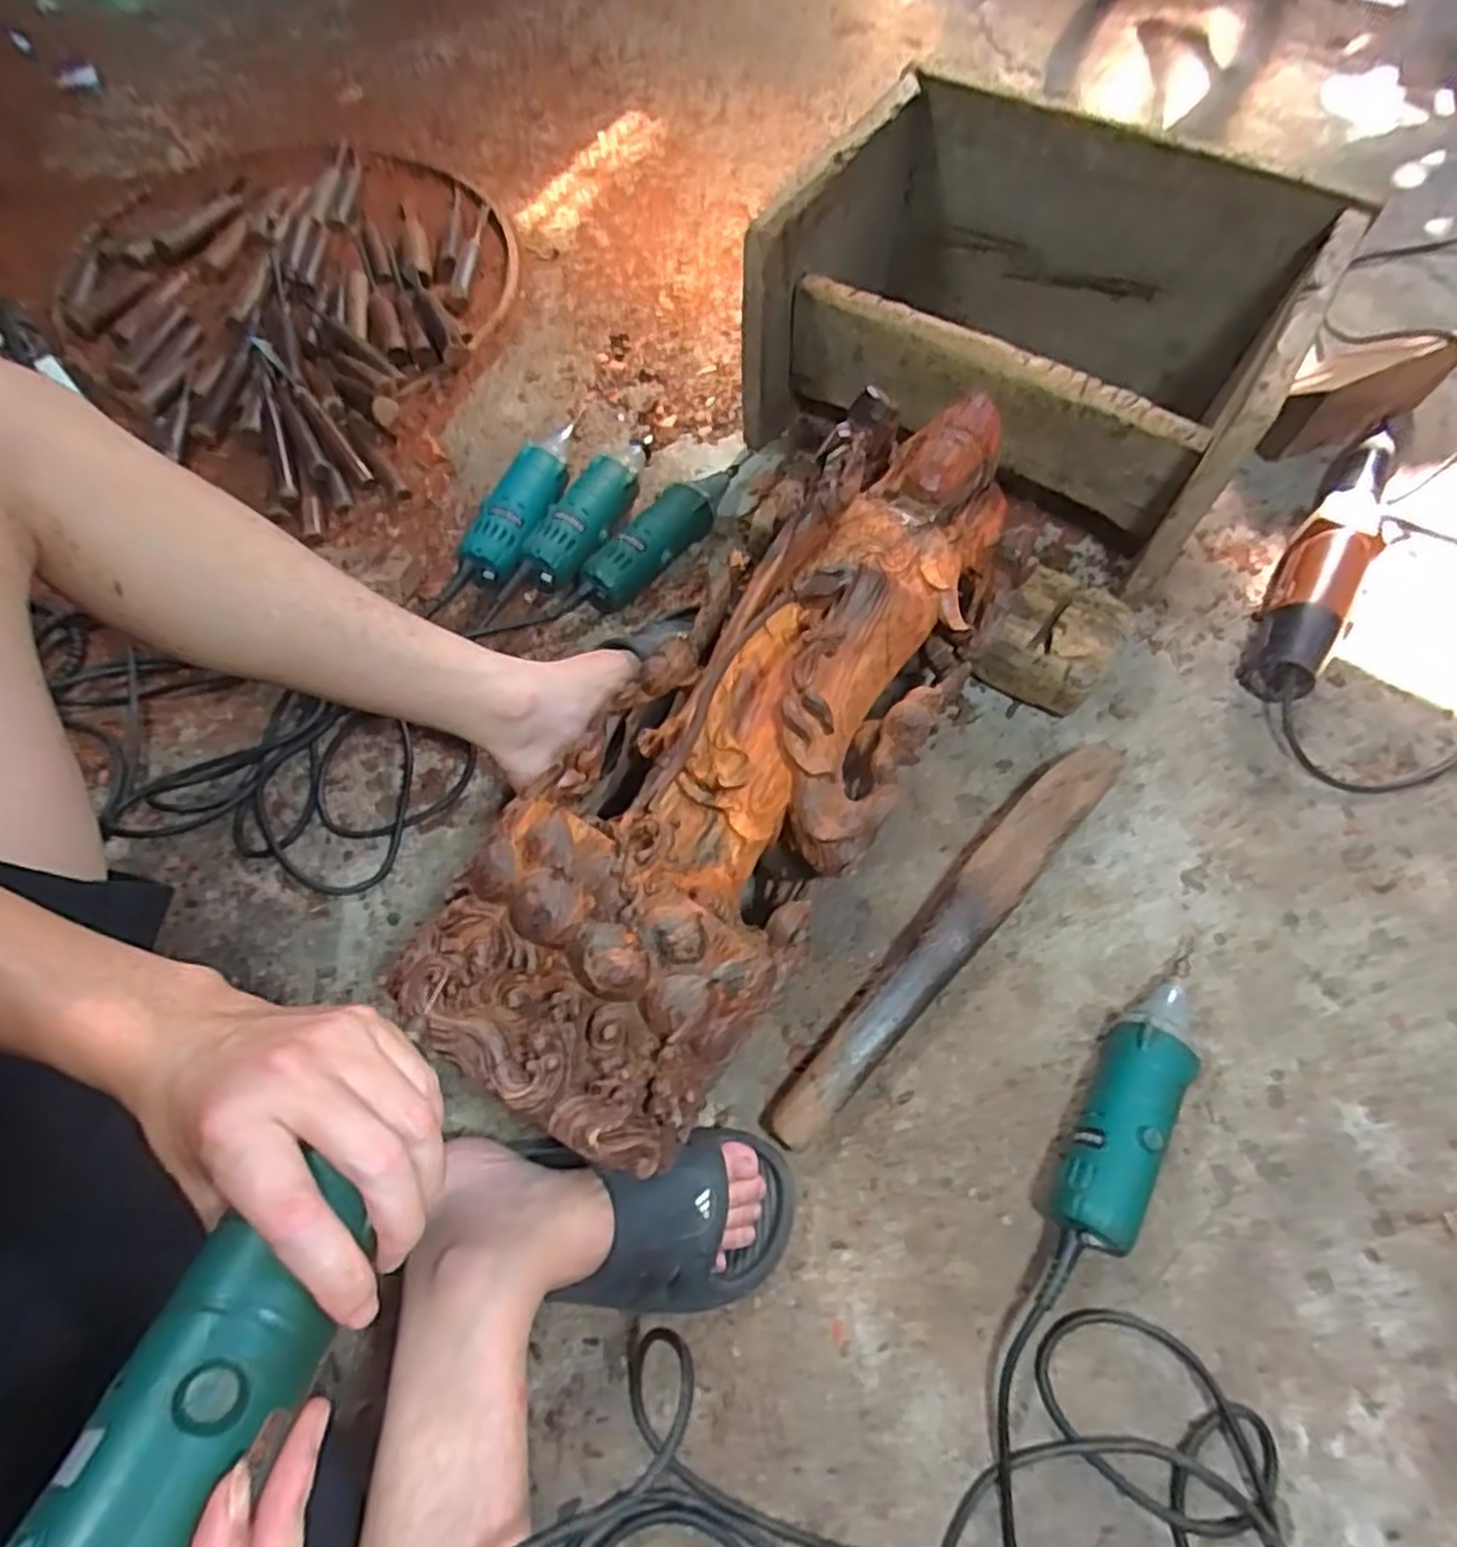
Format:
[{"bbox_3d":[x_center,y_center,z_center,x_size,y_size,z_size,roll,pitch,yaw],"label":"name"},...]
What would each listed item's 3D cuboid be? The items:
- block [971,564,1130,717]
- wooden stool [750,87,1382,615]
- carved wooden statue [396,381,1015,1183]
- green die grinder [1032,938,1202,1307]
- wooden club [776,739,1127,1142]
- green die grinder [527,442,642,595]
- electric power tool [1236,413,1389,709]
[{"bbox_3d":[0.281,-0.112,0.682,0.105,0.071,0.104,30,70,12],"label":"block"},{"bbox_3d":[0.267,-0.401,0.717,0.408,0.235,0.305,32,71,13],"label":"wooden stool"},{"bbox_3d":[0.025,-0.036,0.542,0.204,0.144,0.557,31,70,13],"label":"carved wooden statue"},{"bbox_3d":[0.272,0.224,0.531,0.052,0.060,0.269,33,71,13],"label":"green die grinder"},{"bbox_3d":[0.171,0.118,0.596,0.047,0.053,0.393,40,73,16],"label":"wooden club"},{"bbox_3d":[-0.136,-0.250,0.759,0.060,0.059,0.179,16,68,7],"label":"green die grinder"},{"bbox_3d":[0.569,-0.211,0.735,0.064,0.056,0.341,30,70,12],"label":"electric power tool"}]

